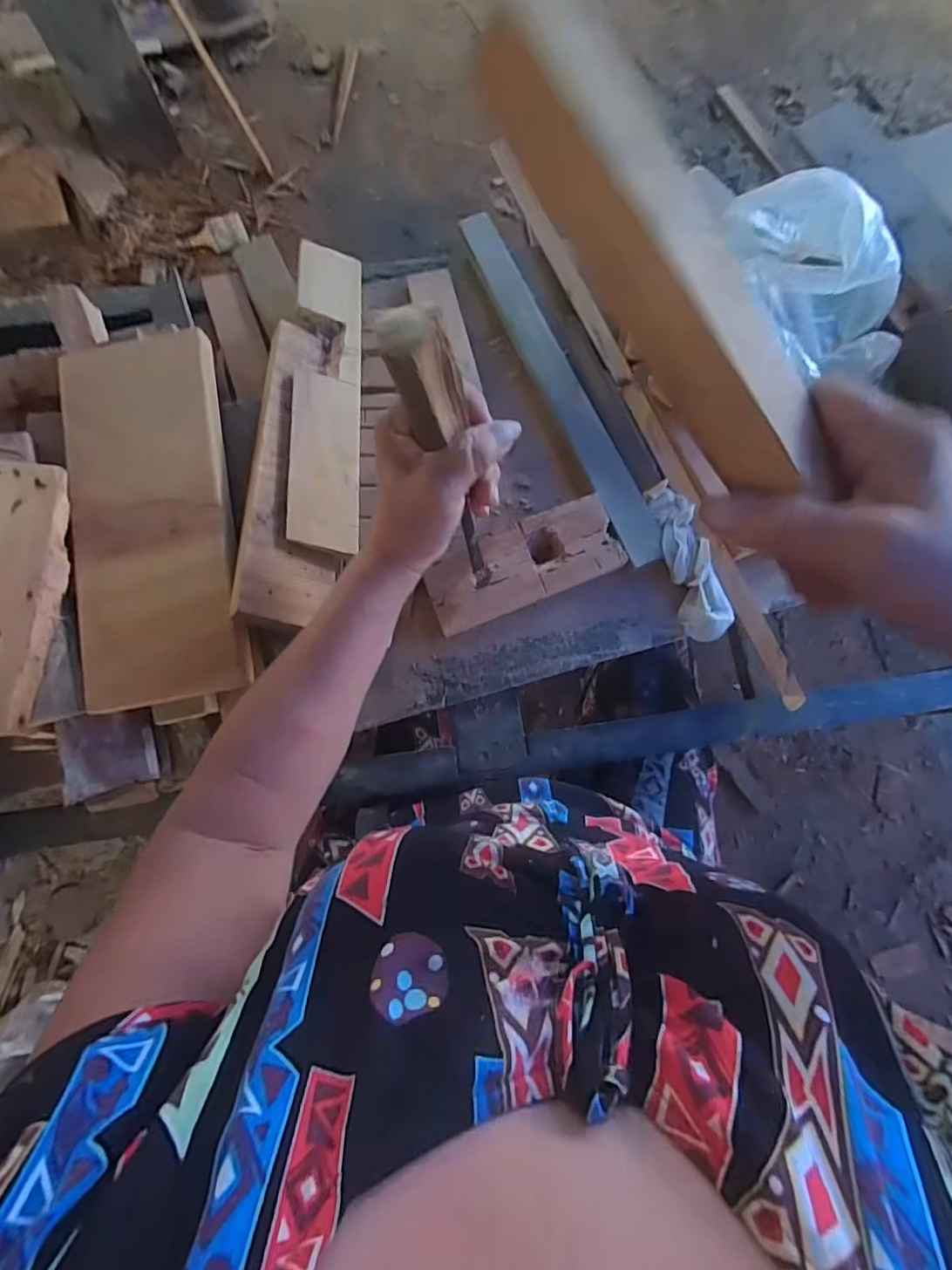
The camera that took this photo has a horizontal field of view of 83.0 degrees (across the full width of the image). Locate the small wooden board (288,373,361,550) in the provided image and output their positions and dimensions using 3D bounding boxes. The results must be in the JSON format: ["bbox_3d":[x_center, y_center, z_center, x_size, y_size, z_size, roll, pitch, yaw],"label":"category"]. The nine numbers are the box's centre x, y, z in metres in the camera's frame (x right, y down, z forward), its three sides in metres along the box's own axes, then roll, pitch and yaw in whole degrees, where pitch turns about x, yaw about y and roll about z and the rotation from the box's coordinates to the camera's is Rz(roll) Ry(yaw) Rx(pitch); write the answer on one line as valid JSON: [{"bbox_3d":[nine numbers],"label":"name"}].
[{"bbox_3d":[-0.115,-0.136,0.414,0.052,0.009,0.145,5,75,-27],"label":"small wooden board"}]

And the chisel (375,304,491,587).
[{"bbox_3d":[-0.013,-0.096,0.337,0.022,0.235,0.030,38,79,19],"label":"chisel"}]

